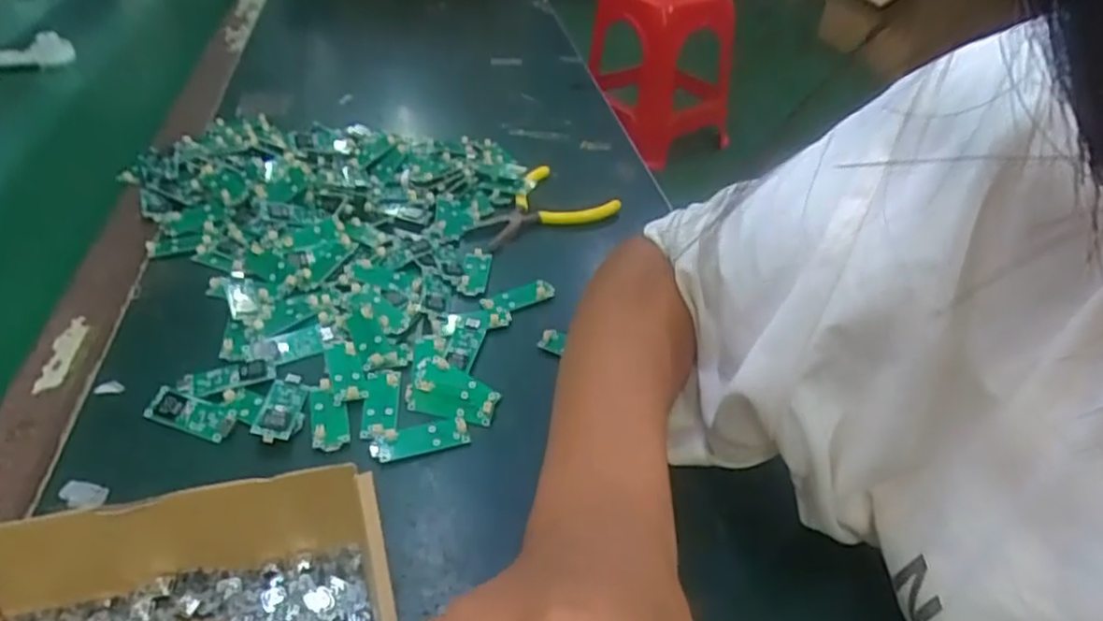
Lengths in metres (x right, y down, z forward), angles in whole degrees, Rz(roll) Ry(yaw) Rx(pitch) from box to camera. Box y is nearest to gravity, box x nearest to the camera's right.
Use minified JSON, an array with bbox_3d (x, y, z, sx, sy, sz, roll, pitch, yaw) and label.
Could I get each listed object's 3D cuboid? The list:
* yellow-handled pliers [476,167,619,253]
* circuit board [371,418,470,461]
[{"bbox_3d":[-0.010,-0.080,0.573,0.082,0.012,0.115,30,45,29],"label":"yellow-handled pliers"},{"bbox_3d":[-0.070,0.069,0.381,0.052,0.004,0.019,-10,41,-17],"label":"circuit board"}]

